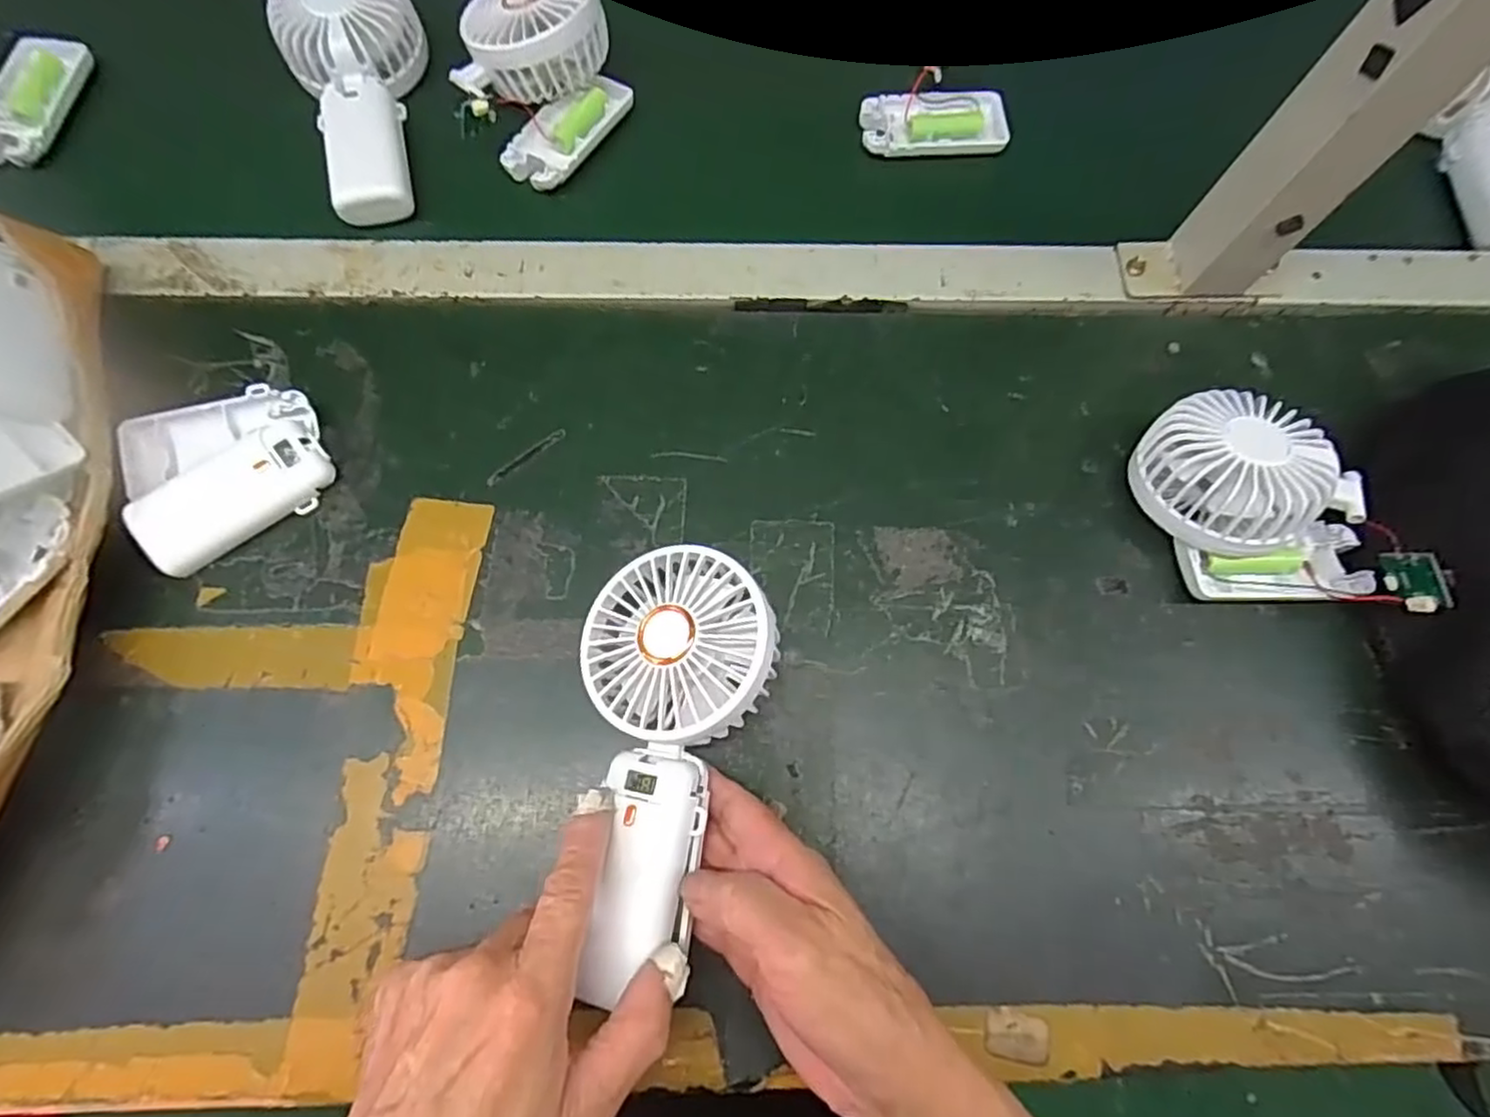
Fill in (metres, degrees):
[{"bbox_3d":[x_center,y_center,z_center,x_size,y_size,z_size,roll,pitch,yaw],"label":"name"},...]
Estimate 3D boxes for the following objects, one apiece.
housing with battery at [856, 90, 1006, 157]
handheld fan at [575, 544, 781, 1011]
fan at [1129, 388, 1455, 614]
[{"bbox_3d":[0.125,-0.290,0.461,0.095,0.010,0.047,-6,72,-4],"label":"housing with battery"},{"bbox_3d":[-0.035,0.082,0.294,0.083,0.029,0.178,7,72,1],"label":"handheld fan"},{"bbox_3d":[0.271,-0.030,0.361,0.116,0.055,0.107,4,72,0],"label":"fan"}]

